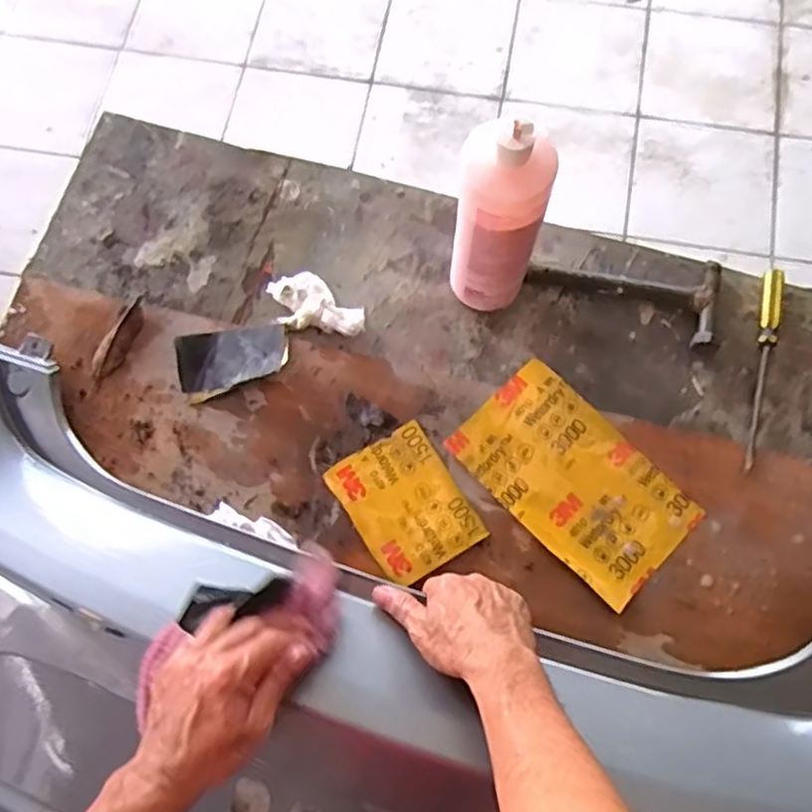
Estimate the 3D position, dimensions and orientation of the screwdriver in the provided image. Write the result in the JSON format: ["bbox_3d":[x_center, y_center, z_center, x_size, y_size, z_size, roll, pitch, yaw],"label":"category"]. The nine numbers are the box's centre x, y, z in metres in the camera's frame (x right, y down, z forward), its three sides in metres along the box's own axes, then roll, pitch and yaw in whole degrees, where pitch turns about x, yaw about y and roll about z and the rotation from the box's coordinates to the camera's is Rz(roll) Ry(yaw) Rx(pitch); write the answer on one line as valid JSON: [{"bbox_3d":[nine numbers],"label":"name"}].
[{"bbox_3d":[0.374,-0.040,0.713,0.022,0.024,0.217,12,74,6],"label":"screwdriver"}]

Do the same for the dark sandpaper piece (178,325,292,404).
[{"bbox_3d":[-0.185,-0.052,0.731,0.117,0.017,0.070,-17,73,-3],"label":"dark sandpaper piece"}]

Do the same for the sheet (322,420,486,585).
[{"bbox_3d":[-0.001,0.097,0.683,0.107,0.009,0.136,-32,74,-7],"label":"sheet"}]

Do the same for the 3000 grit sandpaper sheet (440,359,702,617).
[{"bbox_3d":[0.168,0.074,0.690,0.135,0.011,0.230,-43,76,-10],"label":"3000 grit sandpaper sheet"}]

